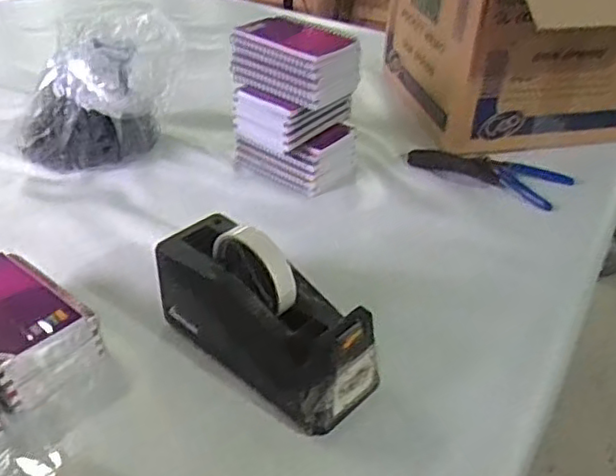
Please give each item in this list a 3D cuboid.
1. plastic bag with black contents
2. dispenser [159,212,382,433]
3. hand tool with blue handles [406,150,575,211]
[{"bbox_3d":[-0.261,-0.184,0.819,0.156,0.155,0.153,6,38,3],"label":"plastic bag with black contents"},{"bbox_3d":[-0.037,0.056,0.555,0.208,0.104,0.085,29,45,29],"label":"dispenser"},{"bbox_3d":[0.232,-0.088,0.843,0.196,0.017,0.069,21,41,21],"label":"hand tool with blue handles"}]

